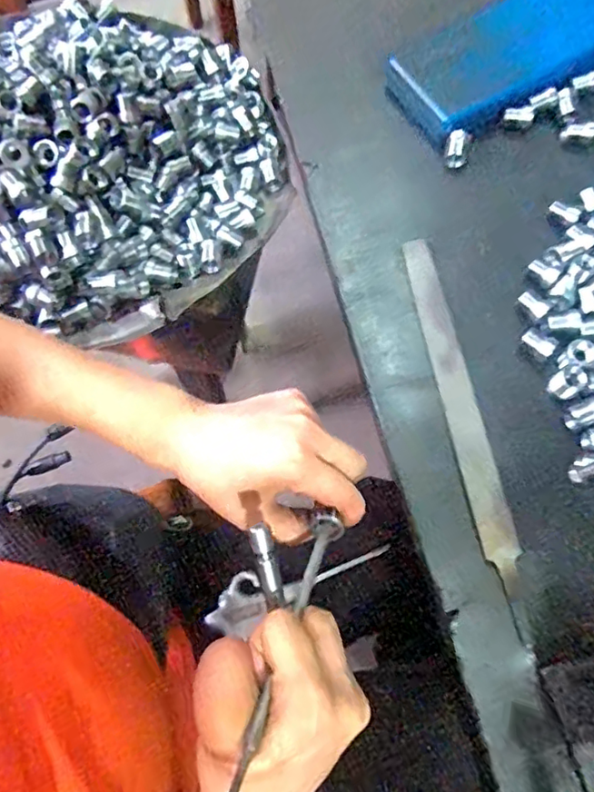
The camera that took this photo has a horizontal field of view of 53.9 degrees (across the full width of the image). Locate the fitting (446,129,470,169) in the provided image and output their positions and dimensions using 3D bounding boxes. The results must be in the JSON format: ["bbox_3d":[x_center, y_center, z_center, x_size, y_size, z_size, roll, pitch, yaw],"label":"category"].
[{"bbox_3d":[0.135,-0.208,0.492,0.016,0.013,0.030,15,71,5],"label":"fitting"}]

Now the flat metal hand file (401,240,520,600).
[{"bbox_3d":[0.116,0.001,0.423,0.023,0.007,0.267,-9,70,-3],"label":"flat metal hand file"}]

